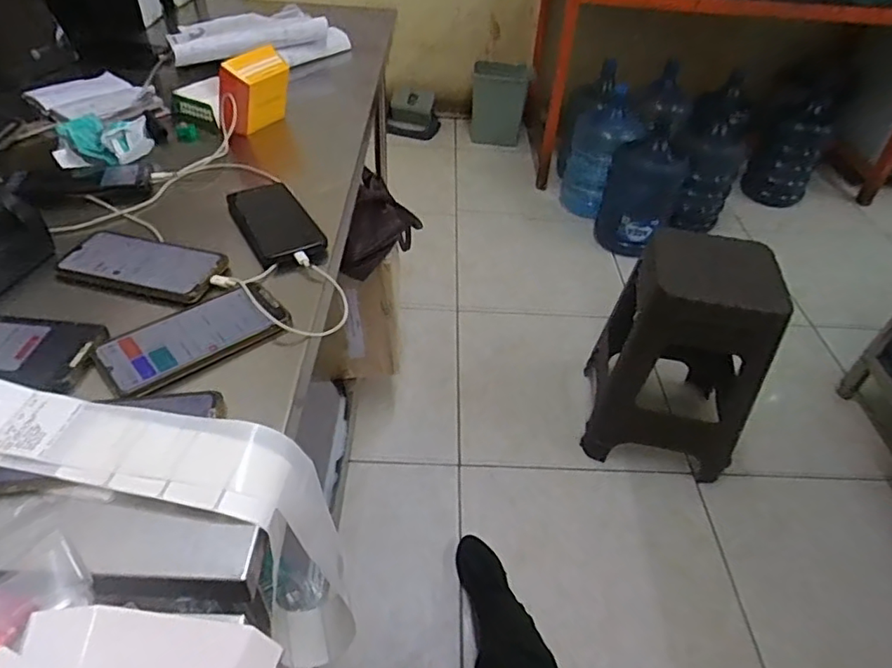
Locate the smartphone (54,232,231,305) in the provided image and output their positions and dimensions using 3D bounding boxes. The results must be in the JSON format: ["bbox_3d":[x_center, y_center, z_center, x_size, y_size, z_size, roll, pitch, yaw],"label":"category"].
[{"bbox_3d":[-0.340,-0.075,0.629,0.170,0.016,0.084,10,44,6],"label":"smartphone"}]

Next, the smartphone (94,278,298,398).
[{"bbox_3d":[-0.245,-0.001,0.553,0.171,0.017,0.088,-27,52,-29],"label":"smartphone"}]

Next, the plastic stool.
[{"bbox_3d":[0.559,0.027,1.348,0.344,0.524,0.349,13,44,8],"label":"plastic stool"}]

